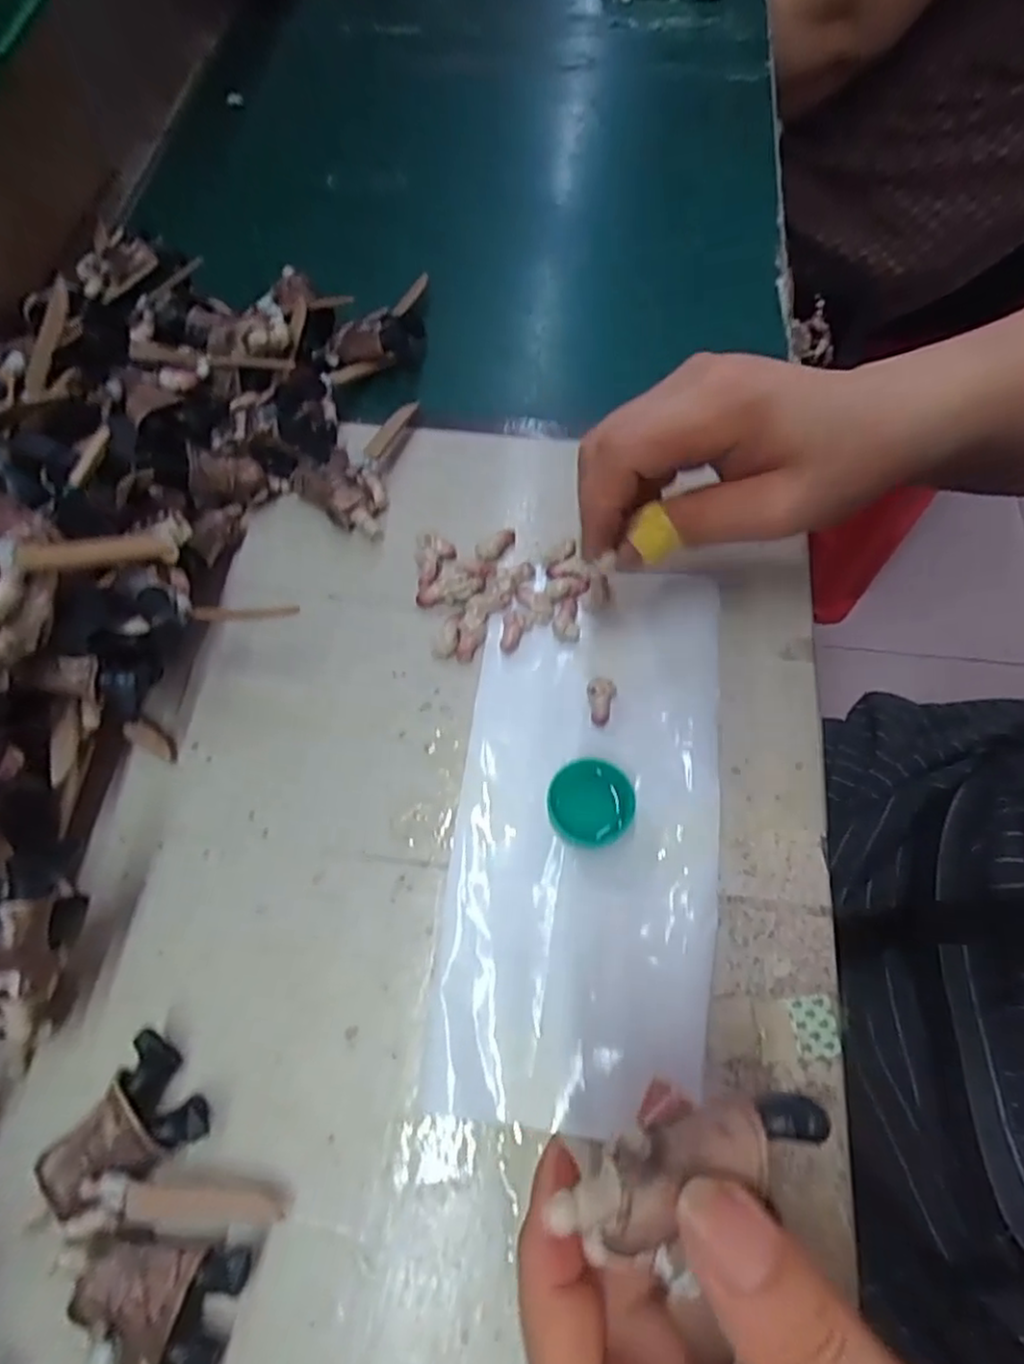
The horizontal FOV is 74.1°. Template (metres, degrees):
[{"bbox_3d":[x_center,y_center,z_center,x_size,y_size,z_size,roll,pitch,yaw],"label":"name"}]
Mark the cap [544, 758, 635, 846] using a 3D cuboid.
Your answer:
[{"bbox_3d":[0.029,0.047,0.258,0.031,0.013,0.031,0,66,0],"label":"cap"}]

